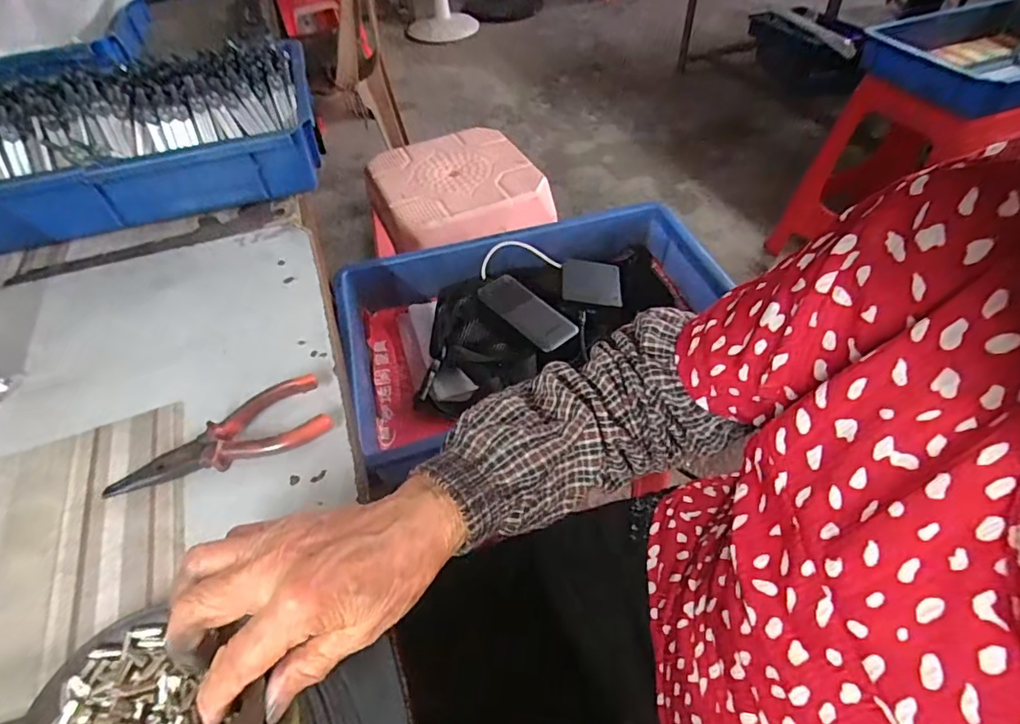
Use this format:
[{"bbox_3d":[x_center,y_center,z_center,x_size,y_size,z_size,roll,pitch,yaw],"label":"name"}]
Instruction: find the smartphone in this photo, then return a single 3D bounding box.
[{"bbox_3d":[0.020,-0.059,0.617,0.055,0.009,0.131,-33,55,-25],"label":"smartphone"}]

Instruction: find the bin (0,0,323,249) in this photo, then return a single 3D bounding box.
[{"bbox_3d":[-0.433,-0.259,0.587,0.414,0.113,0.237,-15,50,-10],"label":"bin"}]

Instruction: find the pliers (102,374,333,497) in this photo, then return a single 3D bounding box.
[{"bbox_3d":[-0.200,0.053,0.369,0.142,0.022,0.051,-16,50,-13],"label":"pliers"}]

